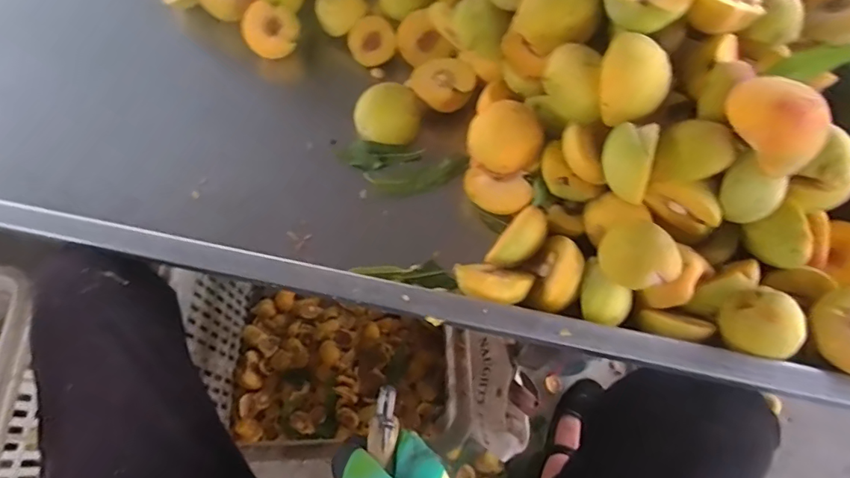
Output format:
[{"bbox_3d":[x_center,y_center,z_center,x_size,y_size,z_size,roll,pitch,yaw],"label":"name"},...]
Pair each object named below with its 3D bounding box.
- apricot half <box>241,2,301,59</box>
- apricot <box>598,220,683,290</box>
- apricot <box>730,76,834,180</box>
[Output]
[{"bbox_3d":[-0.168,-0.228,0.539,0.058,0.027,0.056,20,95,-3],"label":"apricot half"},{"bbox_3d":[0.165,0.016,0.382,0.052,0.052,0.051,0,65,0],"label":"apricot"},{"bbox_3d":[0.243,-0.083,0.340,0.057,0.041,0.060,3,66,2],"label":"apricot"}]

